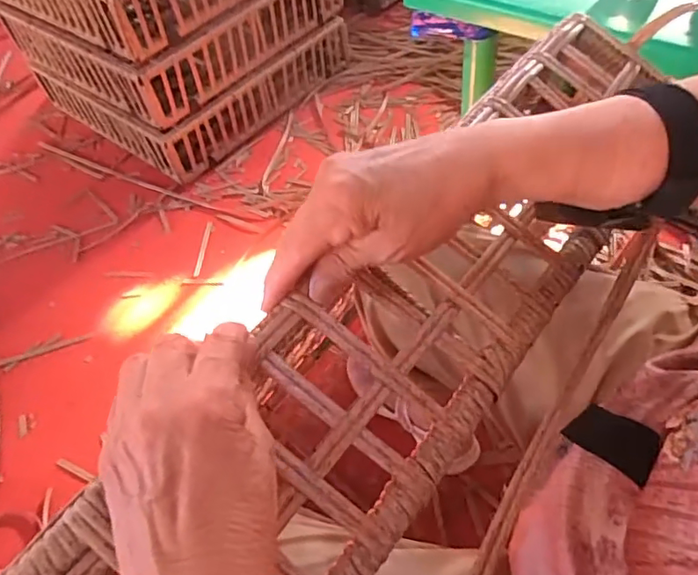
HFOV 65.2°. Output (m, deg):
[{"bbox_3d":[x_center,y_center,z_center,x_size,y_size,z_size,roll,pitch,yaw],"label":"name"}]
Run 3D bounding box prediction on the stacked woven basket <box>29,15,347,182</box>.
[{"bbox_3d":[-0.385,-0.592,1.457,0.528,0.154,0.620,30,61,25],"label":"stacked woven basket"}]

